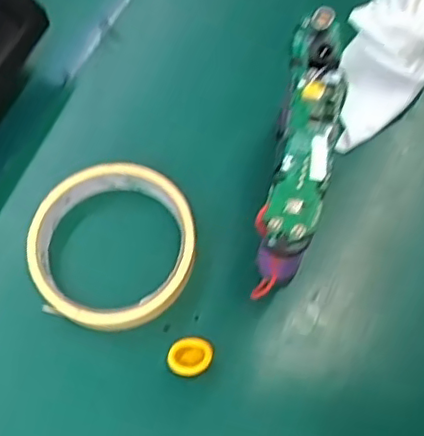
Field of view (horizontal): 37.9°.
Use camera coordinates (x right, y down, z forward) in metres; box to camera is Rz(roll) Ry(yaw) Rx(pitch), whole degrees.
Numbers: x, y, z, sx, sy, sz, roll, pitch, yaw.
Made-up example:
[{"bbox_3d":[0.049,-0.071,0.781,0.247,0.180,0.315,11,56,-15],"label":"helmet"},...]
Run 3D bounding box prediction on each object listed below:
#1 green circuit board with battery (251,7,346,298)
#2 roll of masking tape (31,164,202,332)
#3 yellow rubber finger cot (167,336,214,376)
[{"bbox_3d":[0.040,-0.030,0.268,0.026,0.022,0.125,11,70,4],"label":"green circuit board with battery"},{"bbox_3d":[-0.053,0.015,0.334,0.088,0.017,0.088,0,70,0],"label":"roll of masking tape"},{"bbox_3d":[-0.011,0.071,0.319,0.022,0.008,0.021,0,70,0],"label":"yellow rubber finger cot"}]

